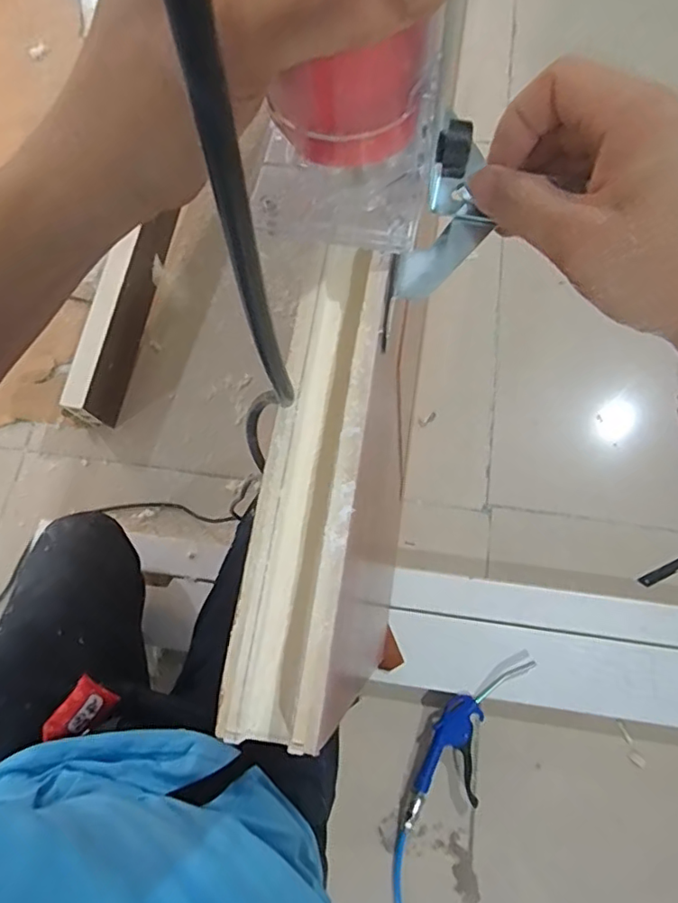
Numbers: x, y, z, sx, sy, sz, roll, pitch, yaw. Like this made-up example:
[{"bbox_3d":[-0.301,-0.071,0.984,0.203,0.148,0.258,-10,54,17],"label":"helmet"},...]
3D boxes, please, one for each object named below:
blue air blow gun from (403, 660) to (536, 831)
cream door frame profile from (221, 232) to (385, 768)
[{"bbox_3d":[0.179,0.406,0.774,0.086,0.033,0.265,25,74,11],"label":"blue air blow gun"},{"bbox_3d":[-0.011,0.008,0.234,0.040,0.026,0.212,8,71,5],"label":"cream door frame profile"}]

